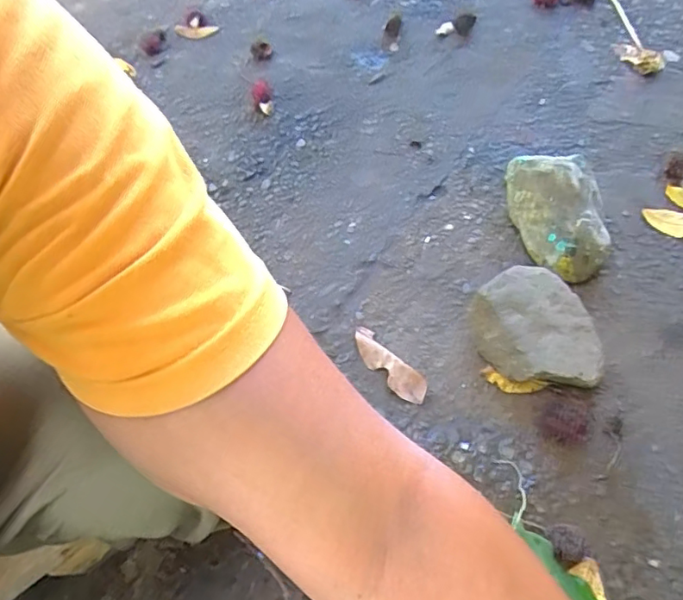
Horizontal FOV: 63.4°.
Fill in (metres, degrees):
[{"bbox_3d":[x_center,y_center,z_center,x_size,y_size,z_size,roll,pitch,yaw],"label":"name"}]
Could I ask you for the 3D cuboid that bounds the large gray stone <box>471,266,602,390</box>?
[{"bbox_3d":[0.248,0.042,0.695,0.129,0.078,0.161,-35,64,-18],"label":"large gray stone"}]

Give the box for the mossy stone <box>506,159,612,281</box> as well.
[{"bbox_3d":[0.311,-0.124,0.785,0.125,0.097,0.190,-1,59,1],"label":"mossy stone"}]

